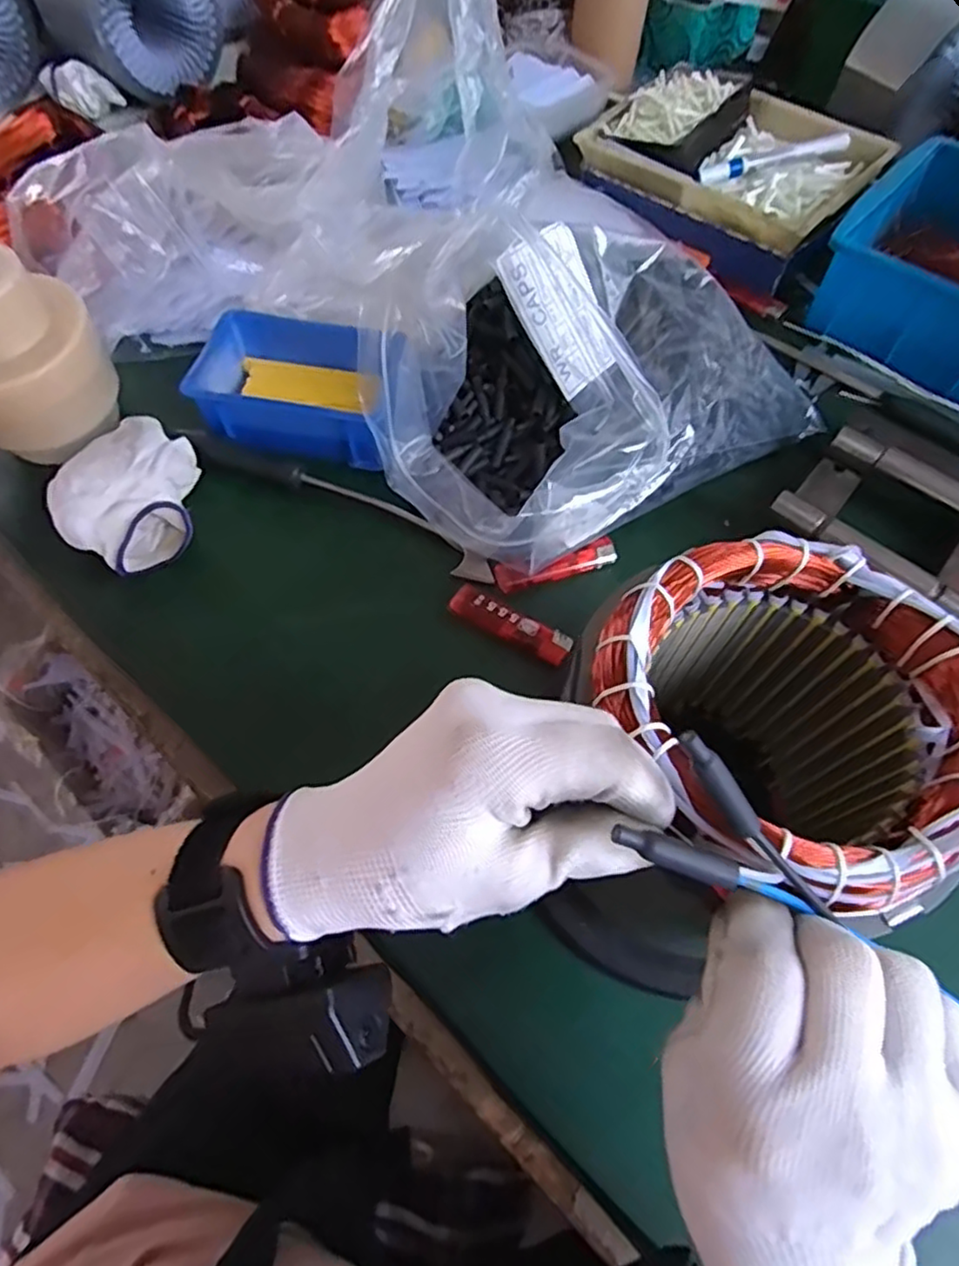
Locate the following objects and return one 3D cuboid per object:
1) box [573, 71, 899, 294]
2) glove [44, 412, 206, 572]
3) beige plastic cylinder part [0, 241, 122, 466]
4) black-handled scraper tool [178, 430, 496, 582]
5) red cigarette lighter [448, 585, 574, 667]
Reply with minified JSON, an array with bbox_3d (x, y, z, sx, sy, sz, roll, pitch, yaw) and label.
[{"bbox_3d":[0.240,-0.451,0.629,0.192,0.061,0.245,-39,69,-20],"label":"box"},{"bbox_3d":[-0.234,-0.093,0.459,0.092,0.047,0.105,31,65,15],"label":"glove"},{"bbox_3d":[-0.316,-0.183,0.465,0.109,0.134,0.090,-34,67,-18],"label":"beige plastic cylinder part"},{"bbox_3d":[-0.102,-0.098,0.475,0.250,0.014,0.024,24,64,12],"label":"black-handled scraper tool"},{"bbox_3d":[0.020,-0.005,0.433,0.082,0.011,0.019,28,64,14],"label":"red cigarette lighter"}]

